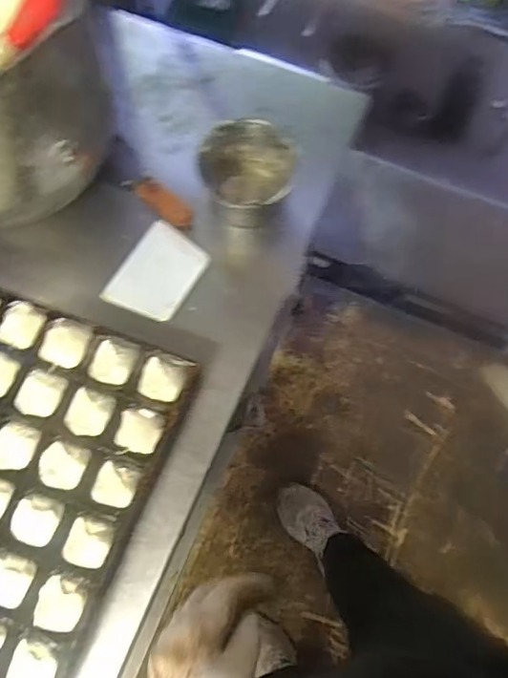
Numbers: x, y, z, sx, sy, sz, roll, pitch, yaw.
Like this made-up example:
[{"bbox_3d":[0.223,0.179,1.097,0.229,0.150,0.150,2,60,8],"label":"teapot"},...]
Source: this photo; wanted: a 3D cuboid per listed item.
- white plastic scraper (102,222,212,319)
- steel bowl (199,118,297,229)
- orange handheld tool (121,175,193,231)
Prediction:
[{"bbox_3d":[-0.128,-0.088,0.731,0.099,0.006,0.131,31,77,12],"label":"white plastic scraper"},{"bbox_3d":[-0.007,-0.219,0.745,0.129,0.084,0.132,1,71,1],"label":"steel bowl"},{"bbox_3d":[-0.134,-0.197,0.774,0.111,0.011,0.039,36,74,-3],"label":"orange handheld tool"}]

